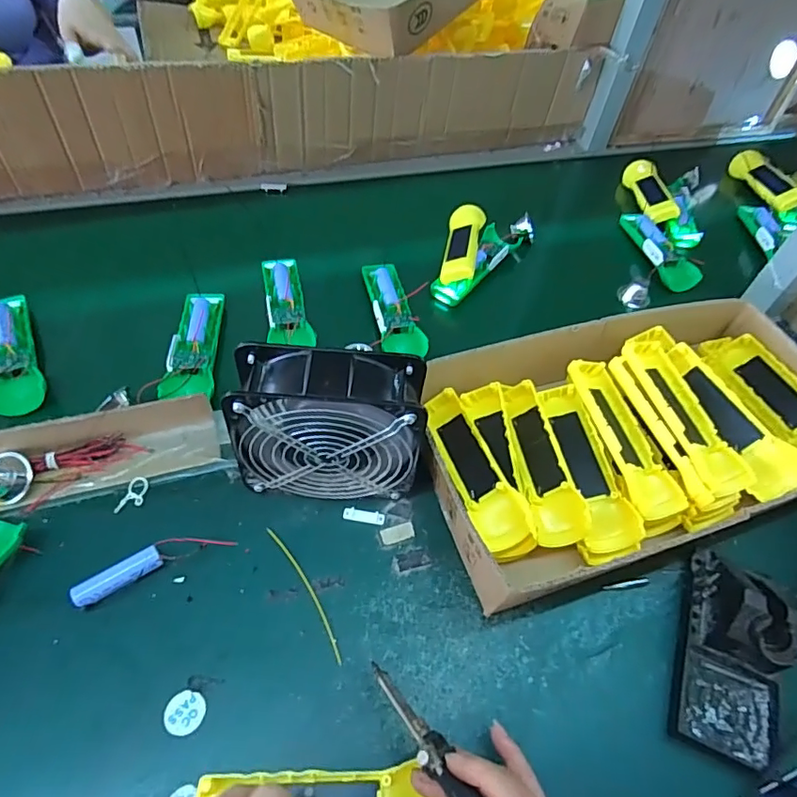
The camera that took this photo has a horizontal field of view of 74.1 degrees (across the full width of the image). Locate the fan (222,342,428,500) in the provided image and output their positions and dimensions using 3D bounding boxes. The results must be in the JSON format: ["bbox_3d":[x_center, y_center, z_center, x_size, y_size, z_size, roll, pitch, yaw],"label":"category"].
[{"bbox_3d":[-0.056,0.027,0.444,0.144,0.146,0.065,6,53,-1],"label":"fan"}]

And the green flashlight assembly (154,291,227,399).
[{"bbox_3d":[-0.219,-0.061,0.571,0.046,0.022,0.151,0,53,-6],"label":"green flashlight assembly"}]

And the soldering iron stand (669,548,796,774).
[{"bbox_3d":[0.269,0.190,0.406,0.075,0.070,0.152,23,54,11],"label":"soldering iron stand"}]

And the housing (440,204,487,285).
[{"bbox_3d":[0.086,-0.209,0.704,0.047,0.032,0.152,13,53,4],"label":"housing"}]

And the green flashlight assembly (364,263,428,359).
[{"bbox_3d":[-0.007,-0.114,0.635,0.050,0.019,0.154,-8,54,-12],"label":"green flashlight assembly"}]

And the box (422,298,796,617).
[{"bbox_3d":[0.231,0.028,0.519,0.427,0.075,0.236,-14,56,-16],"label":"box"}]

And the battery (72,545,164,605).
[{"bbox_3d":[-0.222,0.144,0.420,0.065,0.019,0.019,-24,59,-22],"label":"battery"}]

